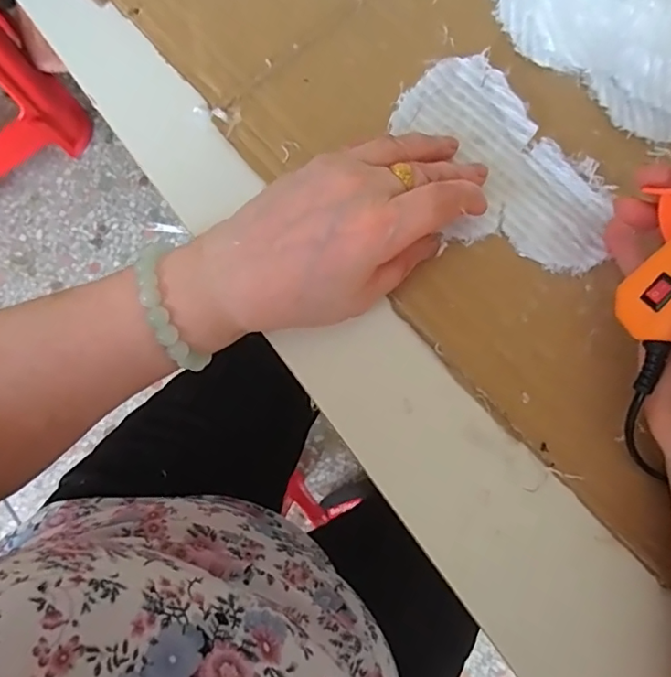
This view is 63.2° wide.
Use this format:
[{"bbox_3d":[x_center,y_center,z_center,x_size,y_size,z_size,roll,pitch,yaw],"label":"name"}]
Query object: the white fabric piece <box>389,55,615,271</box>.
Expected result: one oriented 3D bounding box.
[{"bbox_3d":[0.090,-0.092,0.303,0.075,0.009,0.137,-38,82,-5],"label":"white fabric piece"}]

